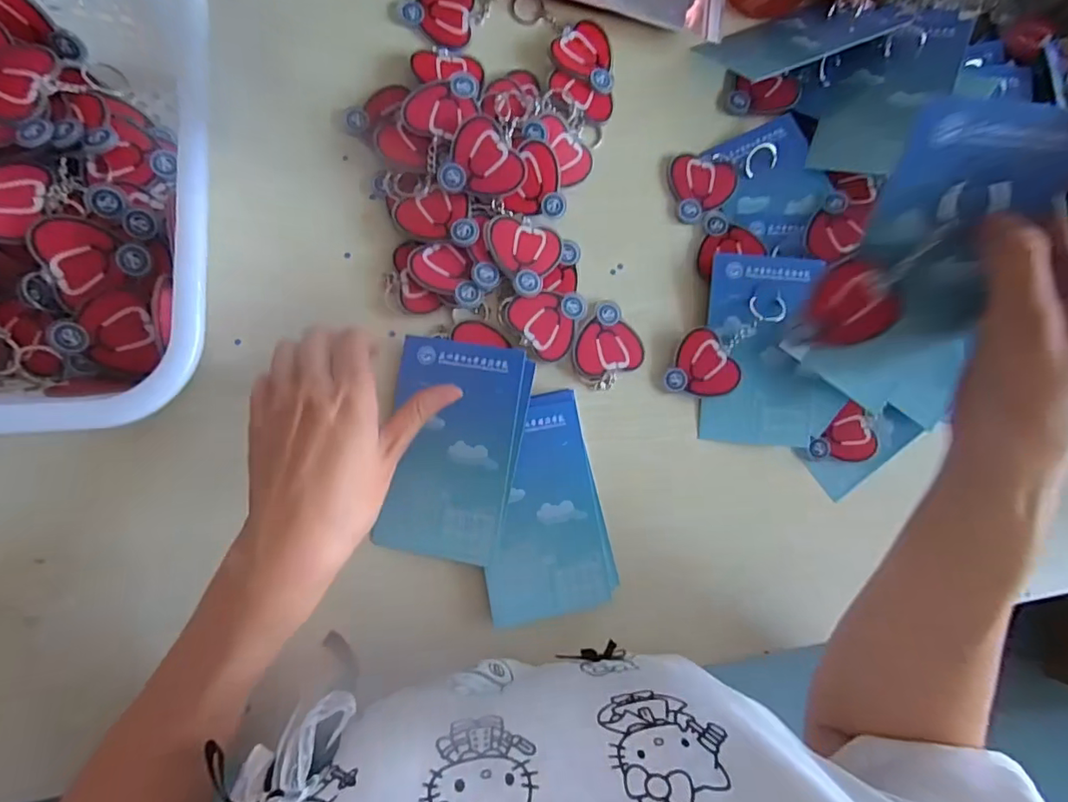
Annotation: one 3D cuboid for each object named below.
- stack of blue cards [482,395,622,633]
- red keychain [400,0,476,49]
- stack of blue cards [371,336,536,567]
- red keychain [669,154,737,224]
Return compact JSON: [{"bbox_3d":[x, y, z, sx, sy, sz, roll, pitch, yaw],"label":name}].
[{"bbox_3d":[0.003,0.069,0.359,0.082,0.014,0.139,-11,86,-11],"label":"stack of blue cards"},{"bbox_3d":[-0.069,-0.278,0.385,0.049,0.004,0.047,6,84,-9],"label":"red keychain"},{"bbox_3d":[-0.052,0.031,0.351,0.083,0.010,0.139,10,84,-5],"label":"stack of blue cards"},{"bbox_3d":[0.129,-0.163,0.406,0.049,0.004,0.049,-11,86,-11],"label":"red keychain"}]

